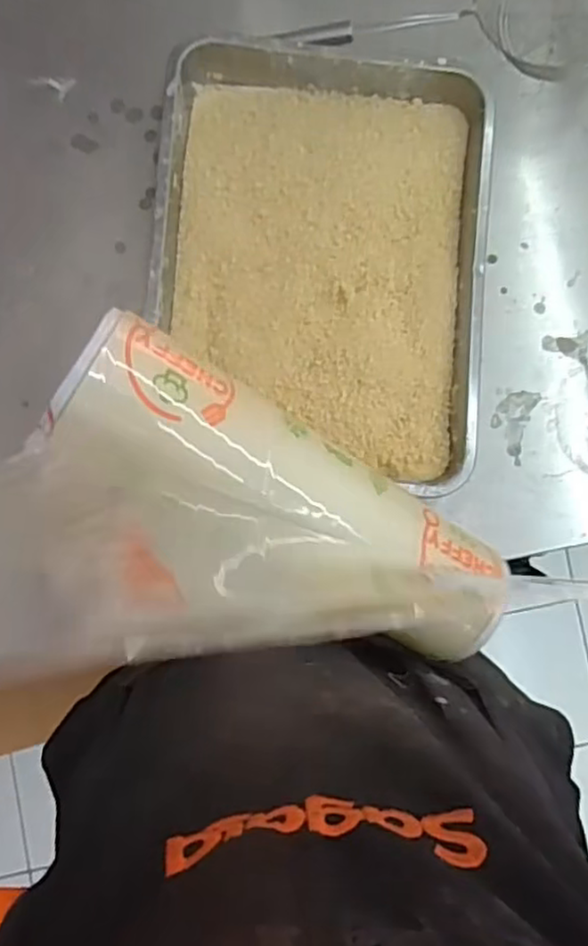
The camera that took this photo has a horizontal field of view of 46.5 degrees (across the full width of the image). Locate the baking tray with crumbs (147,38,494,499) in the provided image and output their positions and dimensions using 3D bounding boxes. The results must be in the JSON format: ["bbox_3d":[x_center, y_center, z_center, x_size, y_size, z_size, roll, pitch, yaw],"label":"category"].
[{"bbox_3d":[0.024,-0.186,0.618,0.285,0.050,0.367,4,86,-5],"label":"baking tray with crumbs"}]

